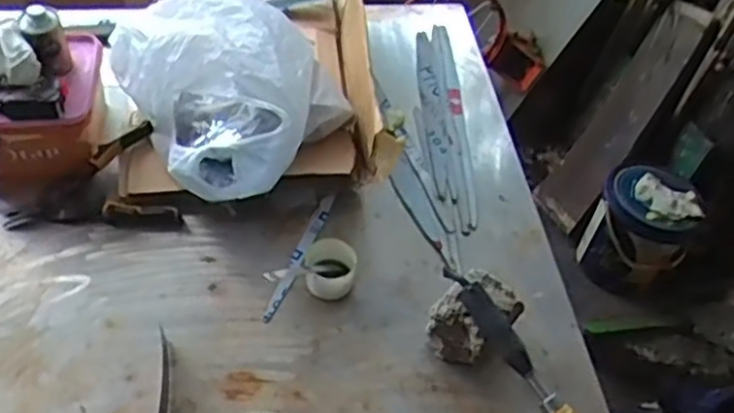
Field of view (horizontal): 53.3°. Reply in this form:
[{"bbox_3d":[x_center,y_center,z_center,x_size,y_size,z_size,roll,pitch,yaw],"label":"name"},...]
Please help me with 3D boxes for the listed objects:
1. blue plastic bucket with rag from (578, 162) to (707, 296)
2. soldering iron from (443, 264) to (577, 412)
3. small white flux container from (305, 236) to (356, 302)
[{"bbox_3d":[0.660,0.049,1.773,0.219,0.259,0.234,3,52,-4],"label":"blue plastic bucket with rag"},{"bbox_3d":[0.200,0.200,0.861,0.042,0.033,0.324,-27,72,-26],"label":"soldering iron"},{"bbox_3d":[-0.048,0.084,0.973,0.063,0.056,0.066,3,50,-4],"label":"small white flux container"}]

